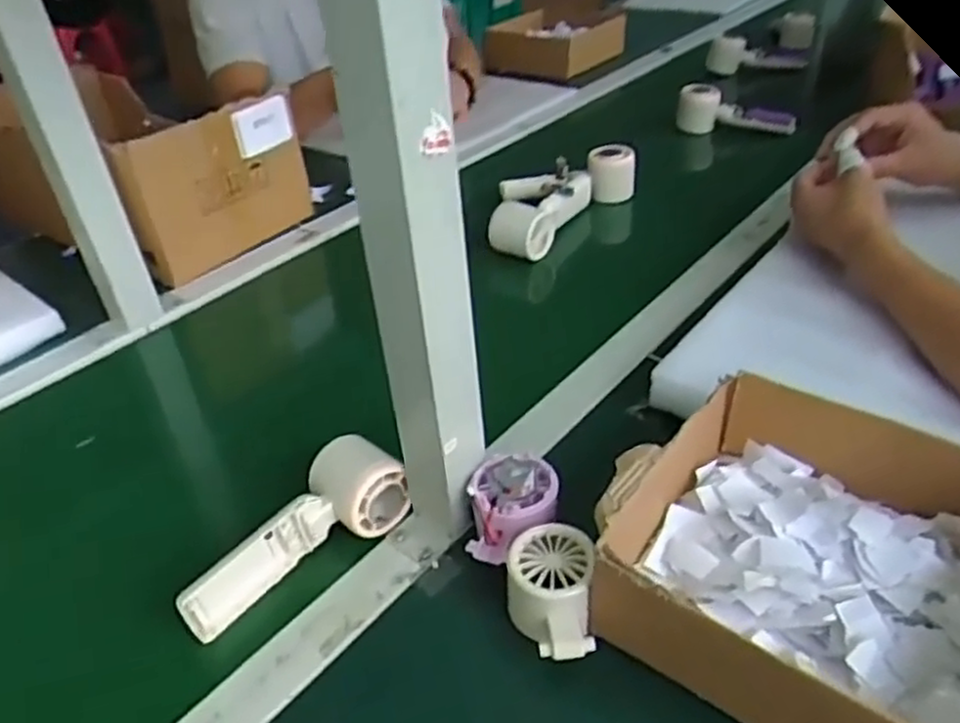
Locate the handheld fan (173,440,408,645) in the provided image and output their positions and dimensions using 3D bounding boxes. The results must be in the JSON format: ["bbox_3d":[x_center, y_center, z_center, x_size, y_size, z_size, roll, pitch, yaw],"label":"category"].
[{"bbox_3d":[-0.123,0.115,0.494,0.057,0.051,0.158,27,46,34],"label":"handheld fan"}]

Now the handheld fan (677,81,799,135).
[{"bbox_3d":[0.362,-0.348,1.049,0.158,0.062,0.050,9,37,-5],"label":"handheld fan"}]

